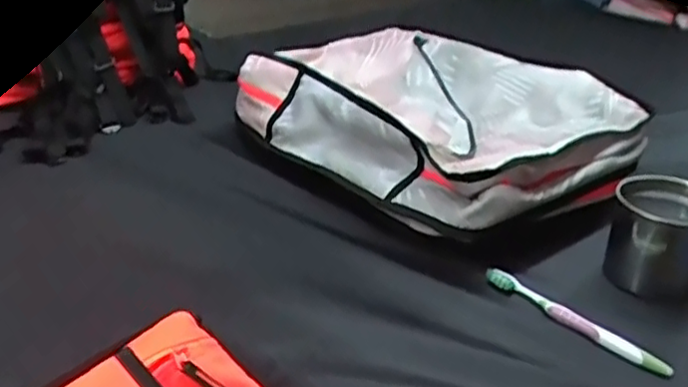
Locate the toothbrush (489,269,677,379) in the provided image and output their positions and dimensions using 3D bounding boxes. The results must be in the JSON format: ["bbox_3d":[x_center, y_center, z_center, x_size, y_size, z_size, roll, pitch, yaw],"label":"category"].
[{"bbox_3d":[0.218,0.116,0.611,0.017,0.014,0.184,-23,36,-38],"label":"toothbrush"}]

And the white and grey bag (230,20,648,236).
[{"bbox_3d":[0.154,-0.120,0.933,0.460,0.114,0.496,-23,36,-38],"label":"white and grey bag"}]

